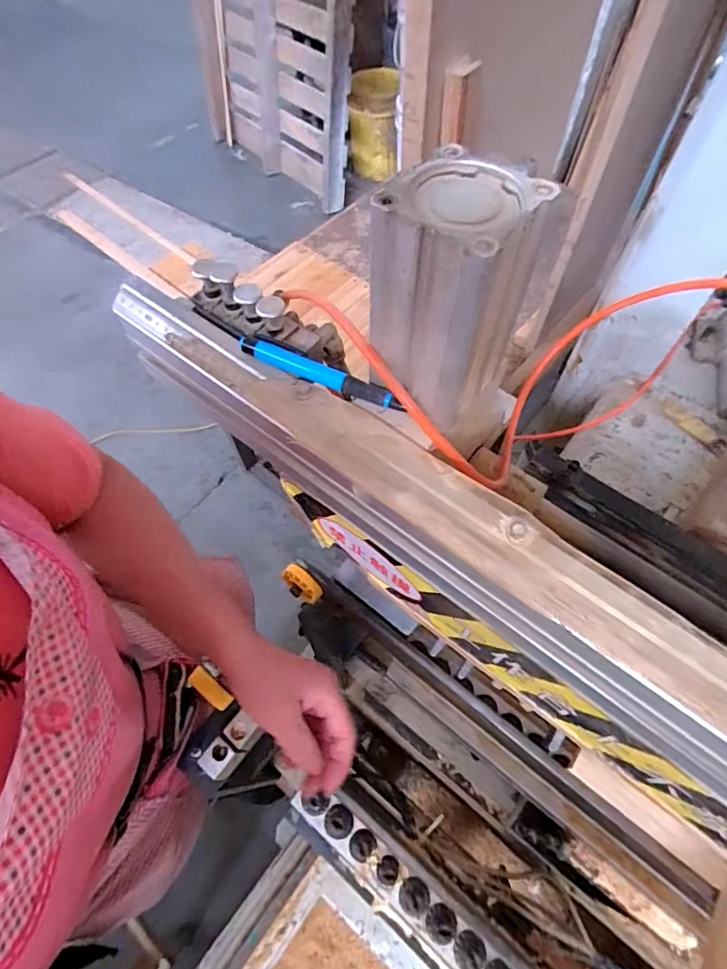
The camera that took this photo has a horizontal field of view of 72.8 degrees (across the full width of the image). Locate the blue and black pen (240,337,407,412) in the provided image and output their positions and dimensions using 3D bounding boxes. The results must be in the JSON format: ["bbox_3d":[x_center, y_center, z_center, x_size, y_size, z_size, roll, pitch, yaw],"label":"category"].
[{"bbox_3d":[-0.028,-0.072,0.317,0.115,0.015,0.010,20,63,12],"label":"blue and black pen"}]

